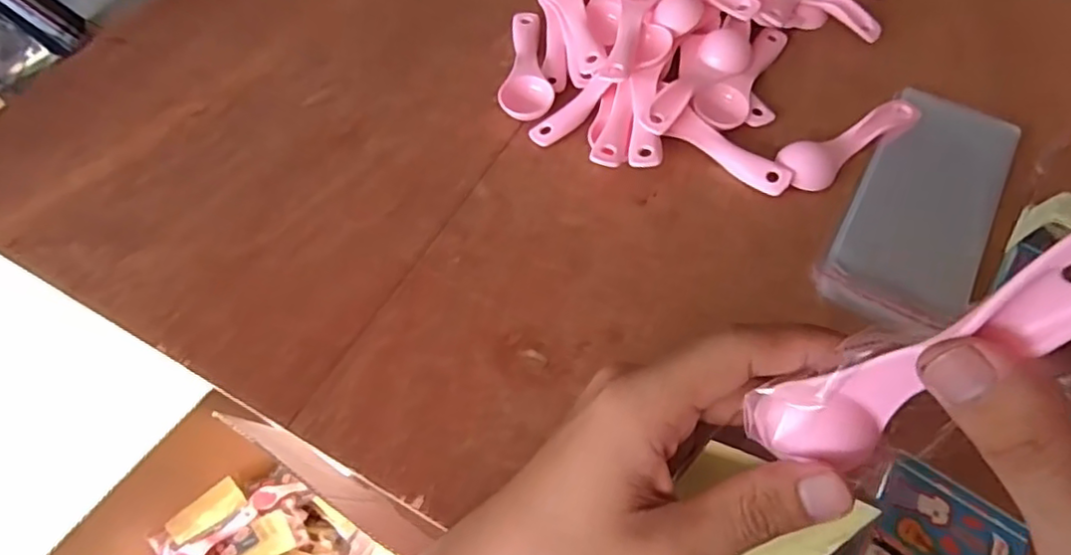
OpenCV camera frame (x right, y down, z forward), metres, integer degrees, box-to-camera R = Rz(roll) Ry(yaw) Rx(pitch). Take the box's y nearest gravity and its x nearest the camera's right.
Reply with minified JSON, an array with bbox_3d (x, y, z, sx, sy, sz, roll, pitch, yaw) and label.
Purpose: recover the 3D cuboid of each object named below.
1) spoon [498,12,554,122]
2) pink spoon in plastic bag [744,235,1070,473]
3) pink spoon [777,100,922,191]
[{"bbox_3d":[-0.009,-0.156,0.448,0.035,0.017,0.112,-4,59,-1],"label":"spoon"},{"bbox_3d":[0.106,0.026,0.171,0.028,0.105,0.024,10,52,-22],"label":"pink spoon in plastic bag"},{"bbox_3d":[0.204,-0.091,0.406,0.114,0.011,0.032,-32,64,-17],"label":"pink spoon"}]

